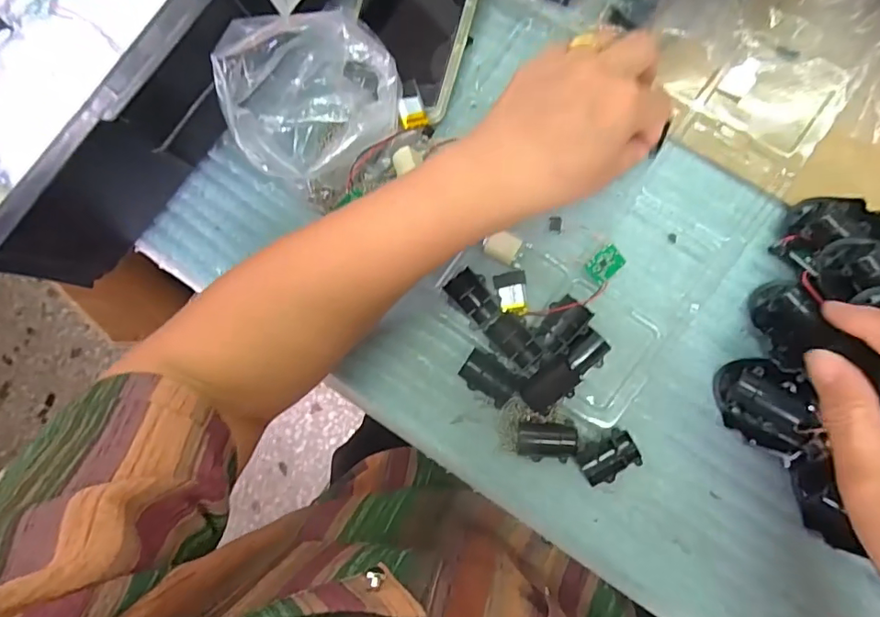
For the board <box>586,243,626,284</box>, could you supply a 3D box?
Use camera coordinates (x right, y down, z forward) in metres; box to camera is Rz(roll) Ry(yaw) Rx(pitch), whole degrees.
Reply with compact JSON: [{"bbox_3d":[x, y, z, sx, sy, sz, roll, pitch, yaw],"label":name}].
[{"bbox_3d":[0.109,-0.029,0.347,0.023,0.004,0.018,-39,100,-2],"label":"board"}]

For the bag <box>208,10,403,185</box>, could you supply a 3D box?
[{"bbox_3d":[-0.079,-0.128,0.338,0.080,0.102,0.098,41,89,10],"label":"bag"}]

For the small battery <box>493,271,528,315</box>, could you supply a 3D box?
[{"bbox_3d":[0.048,-0.011,0.353,0.020,0.007,0.027,-7,82,6],"label":"small battery"}]

